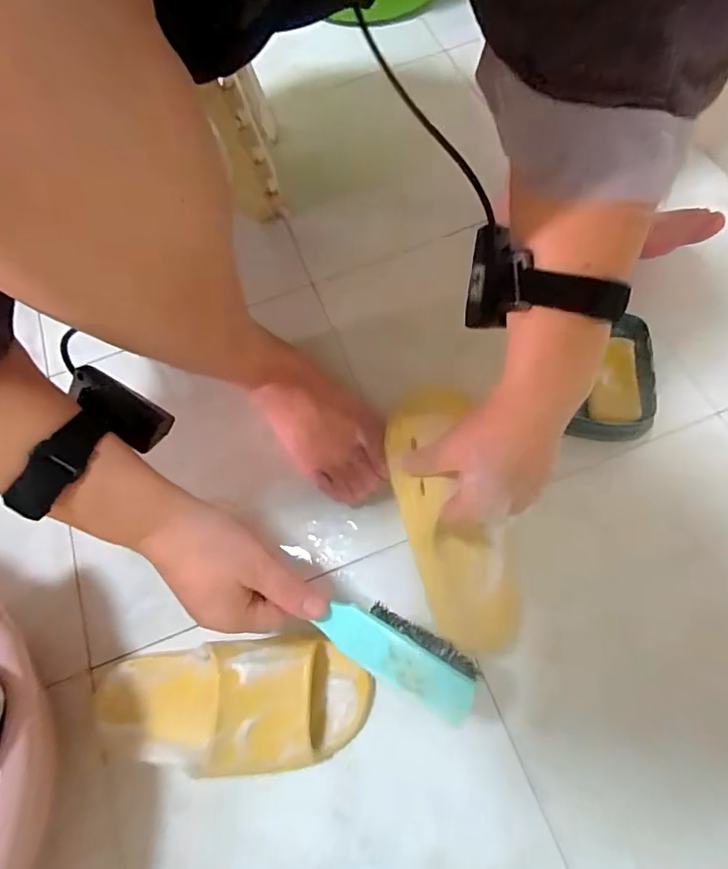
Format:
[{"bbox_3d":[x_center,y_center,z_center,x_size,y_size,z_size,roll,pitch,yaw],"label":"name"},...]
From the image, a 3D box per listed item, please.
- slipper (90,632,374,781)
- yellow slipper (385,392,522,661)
[{"bbox_3d":[-0.113,0.214,0.380,0.236,0.069,0.092,-3,69,3],"label":"slipper"},{"bbox_3d":[0.072,0.063,0.387,0.081,0.064,0.220,-14,79,-3],"label":"yellow slipper"}]

